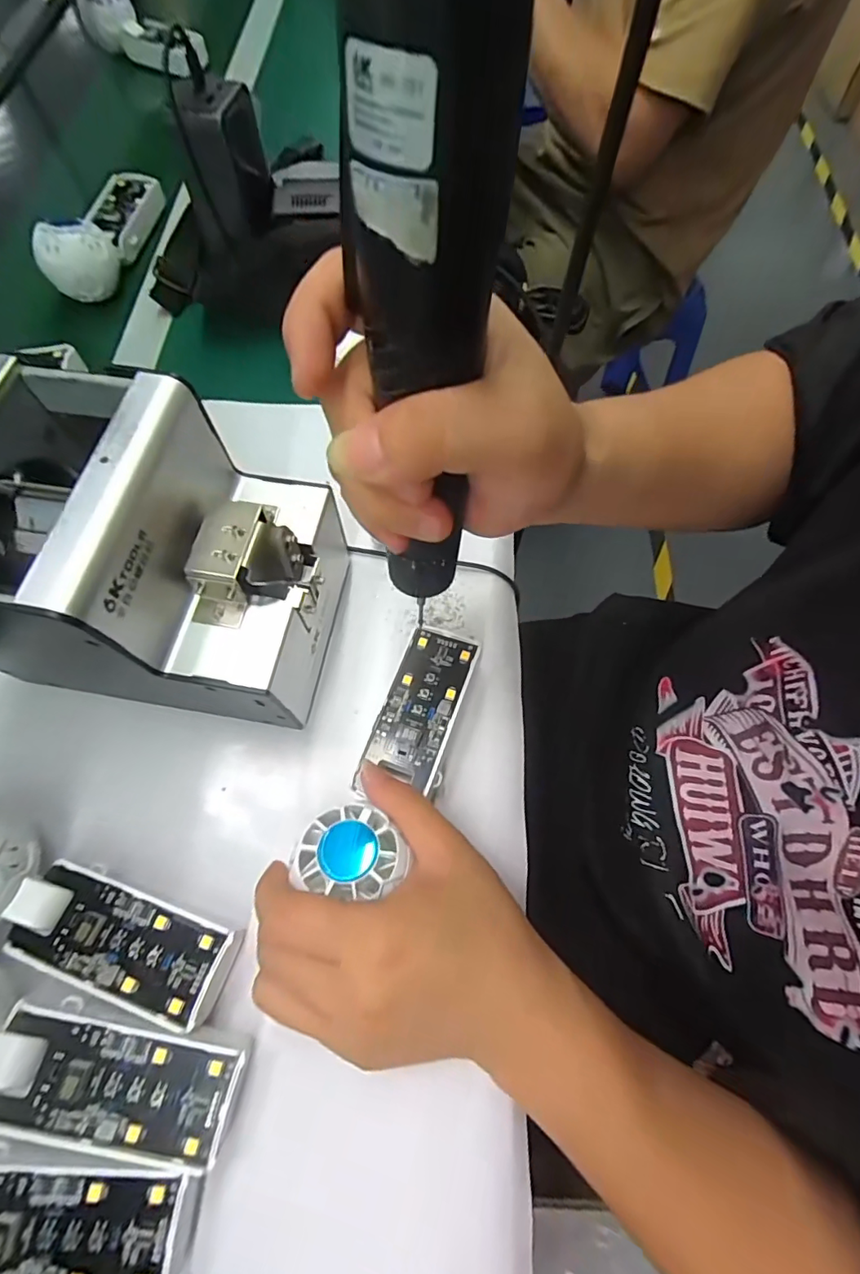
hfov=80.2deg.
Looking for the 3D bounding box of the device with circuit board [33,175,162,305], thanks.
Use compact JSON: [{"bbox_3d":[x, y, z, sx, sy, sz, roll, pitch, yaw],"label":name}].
[{"bbox_3d":[-0.316,-0.407,0.497,0.058,0.056,0.180,2,67,2],"label":"device with circuit board"}]

